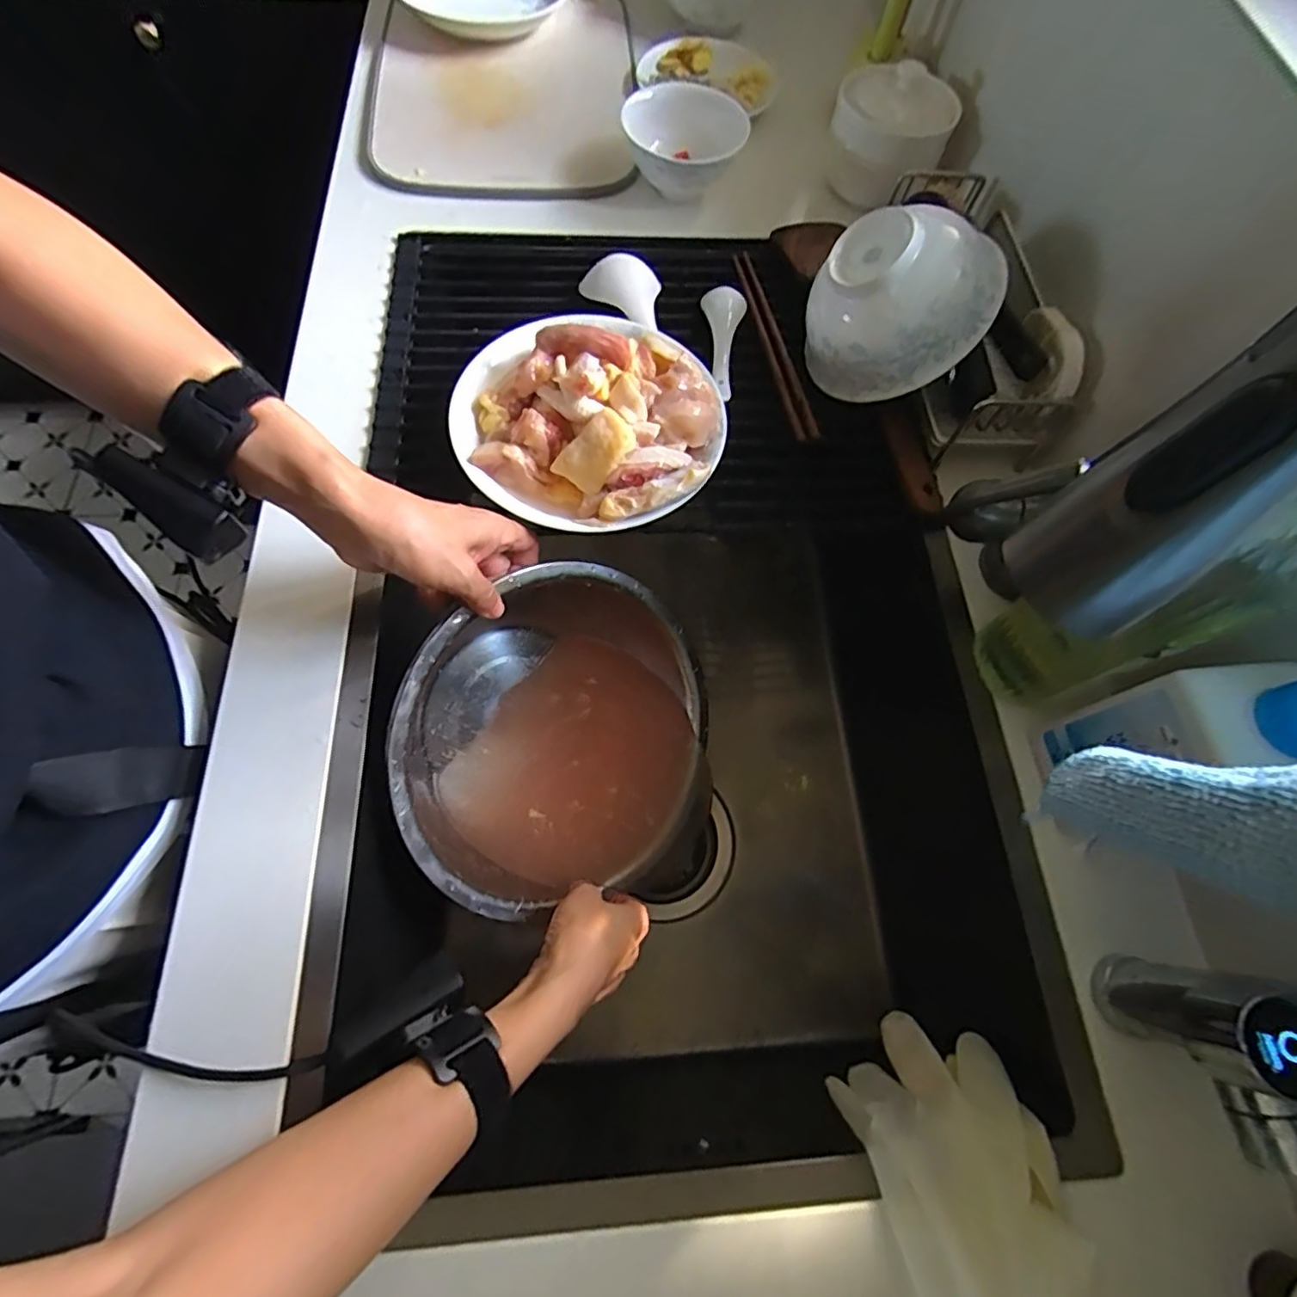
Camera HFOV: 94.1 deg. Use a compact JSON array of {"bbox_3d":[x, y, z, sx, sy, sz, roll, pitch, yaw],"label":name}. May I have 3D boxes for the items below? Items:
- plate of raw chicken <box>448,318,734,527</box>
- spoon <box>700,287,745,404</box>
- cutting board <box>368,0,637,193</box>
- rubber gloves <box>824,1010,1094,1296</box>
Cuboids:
[{"bbox_3d":[-0.043,-0.163,0.441,0.192,0.072,0.167,-6,68,-6],"label":"plate of raw chicken"},{"bbox_3d":[0.062,-0.259,0.515,0.037,0.016,0.117,5,67,-1],"label":"spoon"},{"bbox_3d":[-0.153,-0.616,0.649,0.260,0.019,0.360,-3,68,-4],"label":"cutting board"},{"bbox_3d":[0.163,0.318,0.303,0.099,0.074,0.232,1,52,0],"label":"rubber gloves"}]

